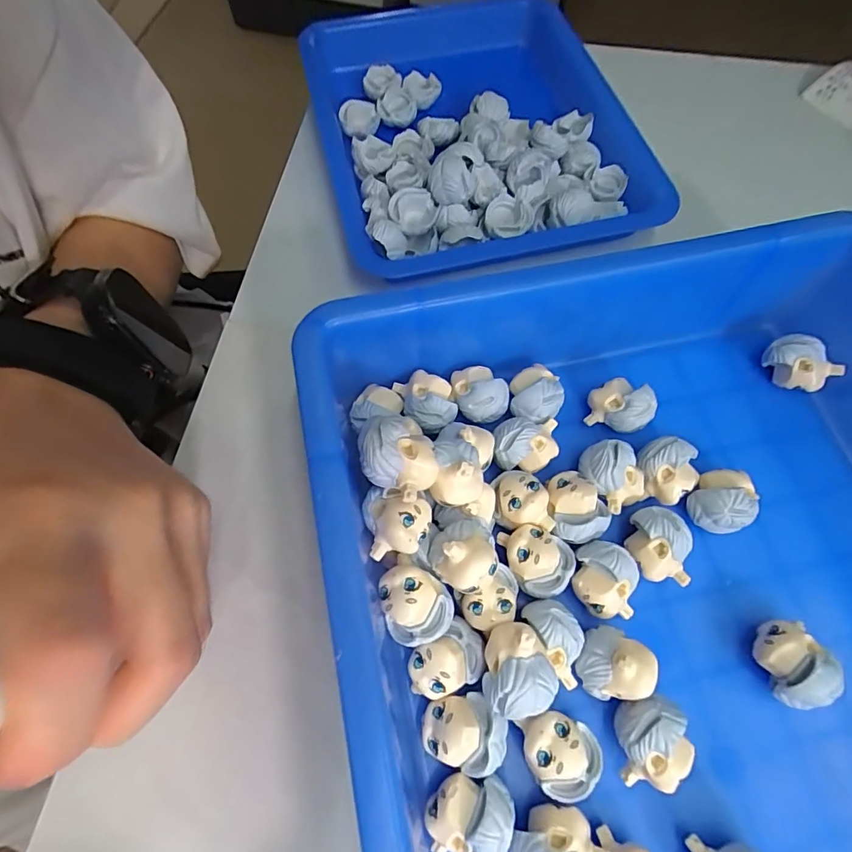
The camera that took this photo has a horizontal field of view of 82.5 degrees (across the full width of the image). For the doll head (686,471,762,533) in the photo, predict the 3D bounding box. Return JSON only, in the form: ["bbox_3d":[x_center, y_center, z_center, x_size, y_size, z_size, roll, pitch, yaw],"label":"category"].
[{"bbox_3d":[0.121,0.032,0.200,0.022,0.026,0.023,0,65,0],"label":"doll head"}]

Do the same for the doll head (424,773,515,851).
[{"bbox_3d":[0.014,0.127,0.158,0.027,0.024,0.022,-1,65,0],"label":"doll head"}]

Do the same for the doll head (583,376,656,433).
[{"bbox_3d":[0.087,-0.009,0.218,0.026,0.023,0.019,24,67,11],"label":"doll head"}]

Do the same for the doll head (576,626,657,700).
[{"bbox_3d":[0.066,0.085,0.174,0.023,0.031,0.023,18,66,9],"label":"doll head"}]

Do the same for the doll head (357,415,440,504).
[{"bbox_3d":[-0.009,0.010,0.164,0.027,0.017,0.021,31,69,14],"label":"doll head"}]

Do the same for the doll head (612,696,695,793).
[{"bbox_3d":[0.075,0.108,0.166,0.018,0.025,0.026,-1,65,0],"label":"doll head"}]

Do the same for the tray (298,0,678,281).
[{"bbox_3d":[0.024,-0.184,0.296,0.175,0.036,0.233,-14,66,-6],"label":"tray"}]

